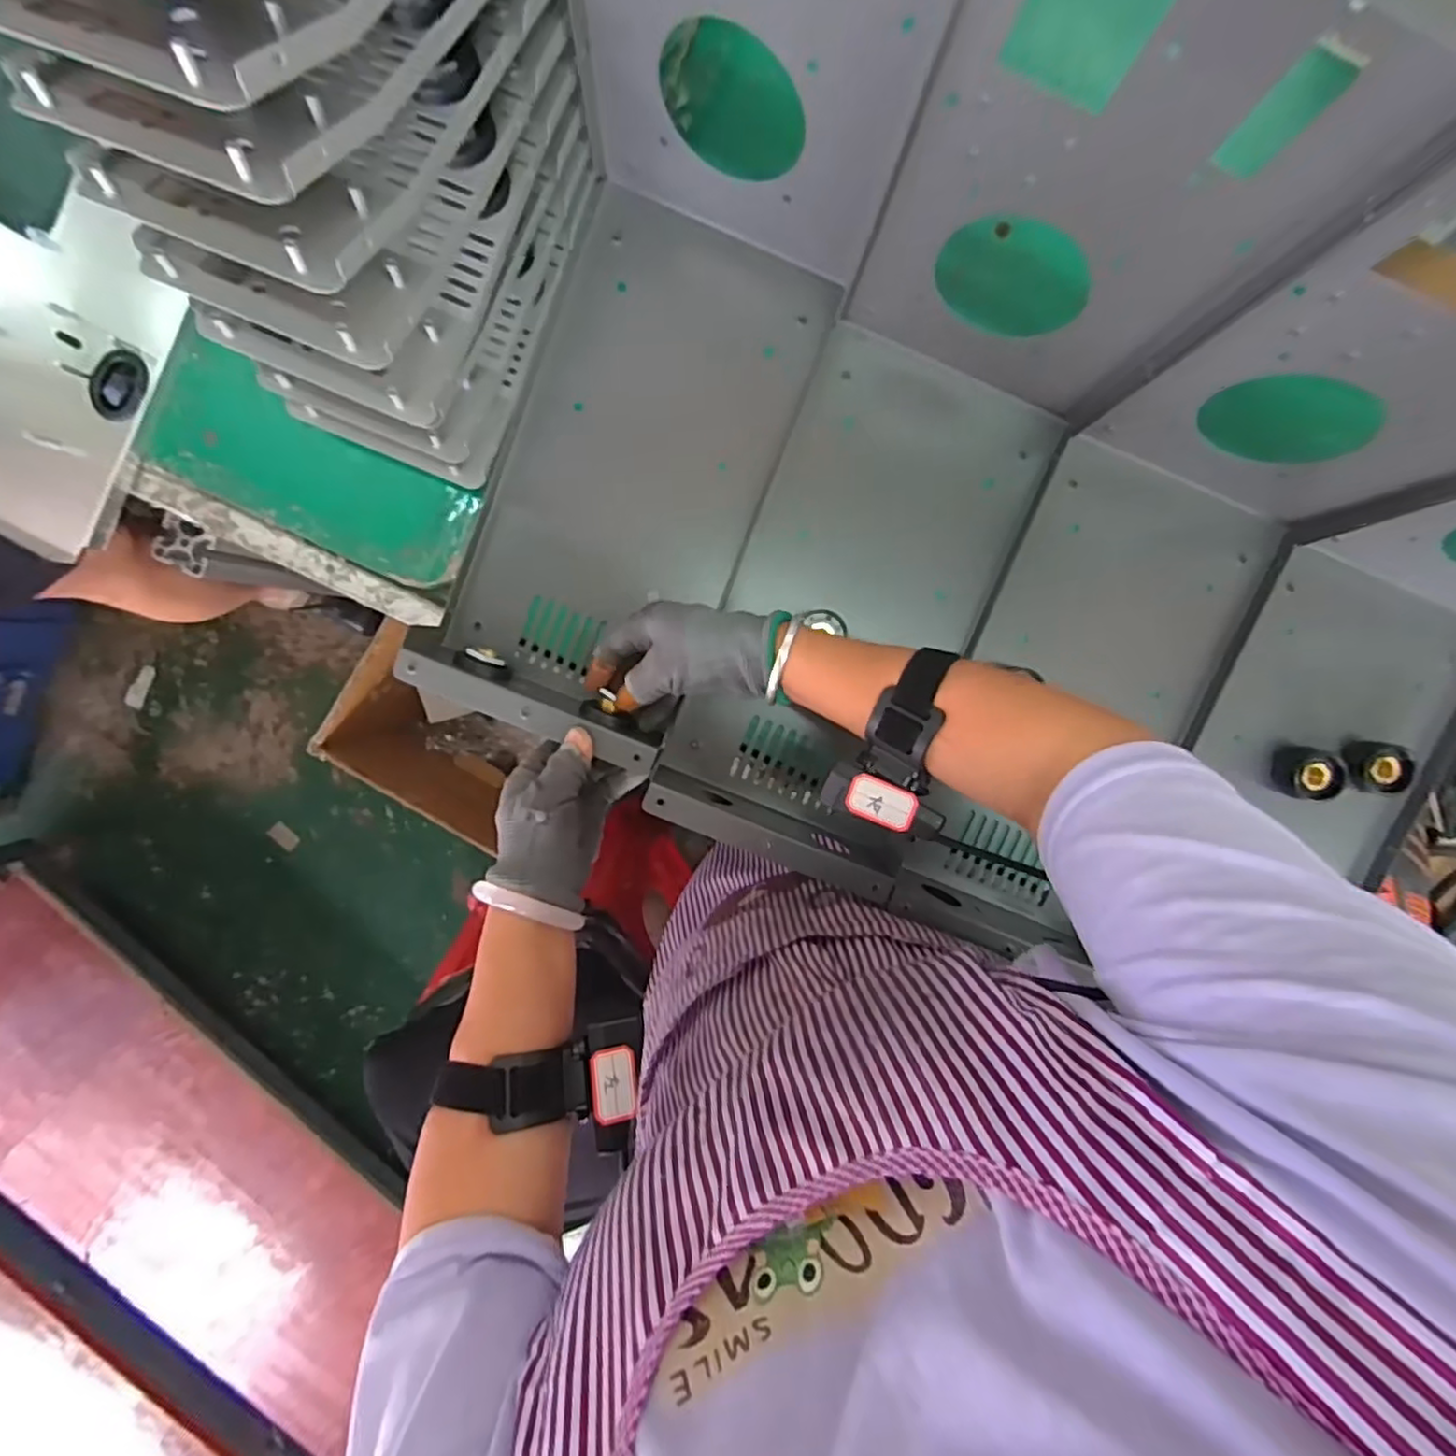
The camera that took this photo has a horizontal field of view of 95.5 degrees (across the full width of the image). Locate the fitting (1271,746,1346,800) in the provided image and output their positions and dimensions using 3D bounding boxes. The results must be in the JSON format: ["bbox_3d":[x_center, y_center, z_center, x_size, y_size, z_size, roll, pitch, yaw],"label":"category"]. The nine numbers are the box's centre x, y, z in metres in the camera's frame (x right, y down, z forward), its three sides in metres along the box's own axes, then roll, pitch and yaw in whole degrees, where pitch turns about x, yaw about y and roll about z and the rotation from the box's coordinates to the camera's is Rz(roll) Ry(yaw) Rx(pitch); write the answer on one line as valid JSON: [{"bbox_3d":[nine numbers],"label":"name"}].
[{"bbox_3d":[0.433,0.033,0.493,0.042,0.023,0.036,10,97,-2],"label":"fitting"}]

